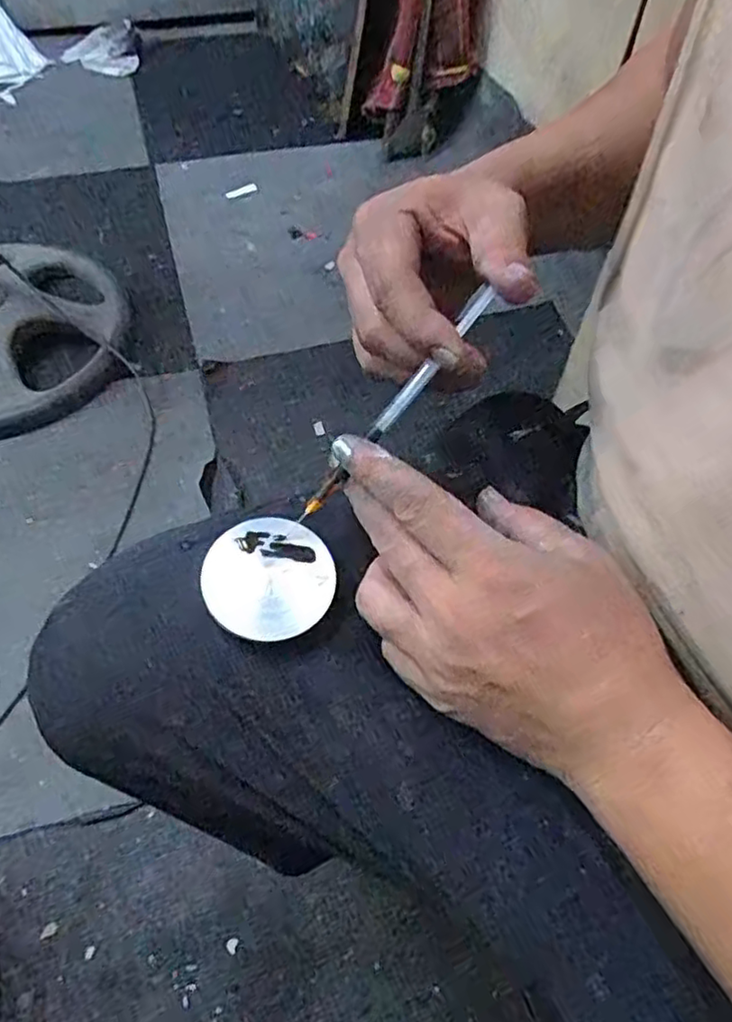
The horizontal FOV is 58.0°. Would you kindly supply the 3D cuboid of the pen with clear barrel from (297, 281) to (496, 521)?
[{"bbox_3d":[0.012,-0.045,0.293,0.007,0.005,0.126,43,97,21],"label":"pen with clear barrel"}]

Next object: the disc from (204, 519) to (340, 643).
[{"bbox_3d":[-0.043,0.029,0.294,0.056,0.009,0.054,1,56,-2],"label":"disc"}]

